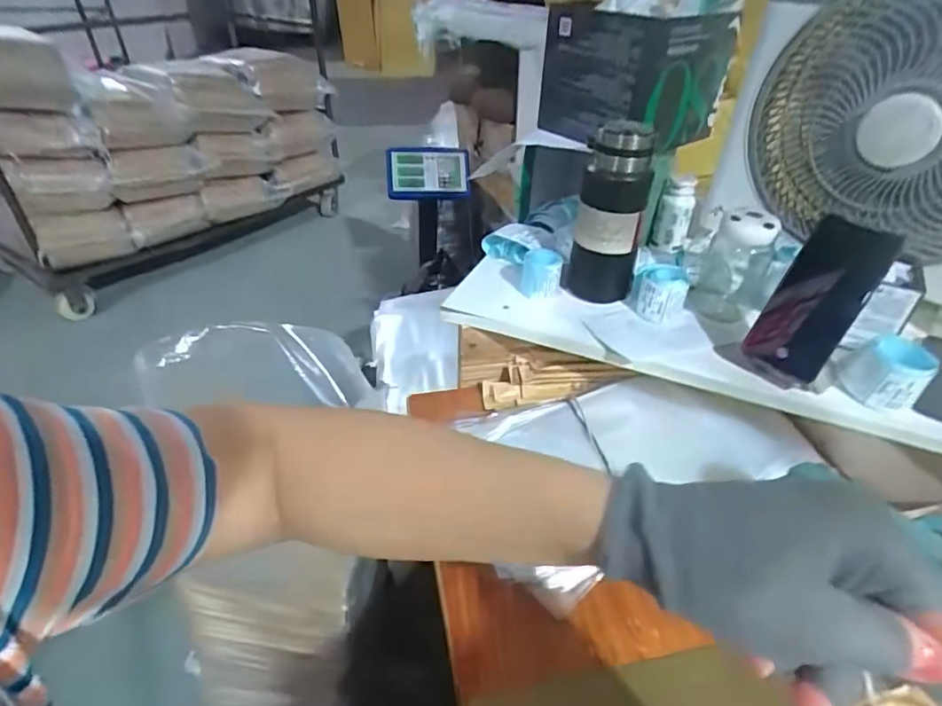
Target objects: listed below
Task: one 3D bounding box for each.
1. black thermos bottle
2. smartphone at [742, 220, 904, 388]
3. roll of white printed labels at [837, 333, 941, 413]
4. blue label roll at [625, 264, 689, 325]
[{"bbox_3d":[0.170,-0.159,0.668,0.081,0.227,0.071,12,39,11],"label":"black thermos bottle"},{"bbox_3d":[0.356,-0.056,0.557,0.076,0.159,0.014,34,23,31],"label":"smartphone"},{"bbox_3d":[0.429,0.020,0.563,0.071,0.056,0.077,25,43,26],"label":"roll of white printed labels"},{"bbox_3d":[0.236,-0.076,0.685,0.065,0.053,0.065,2,38,-1],"label":"blue label roll"}]

